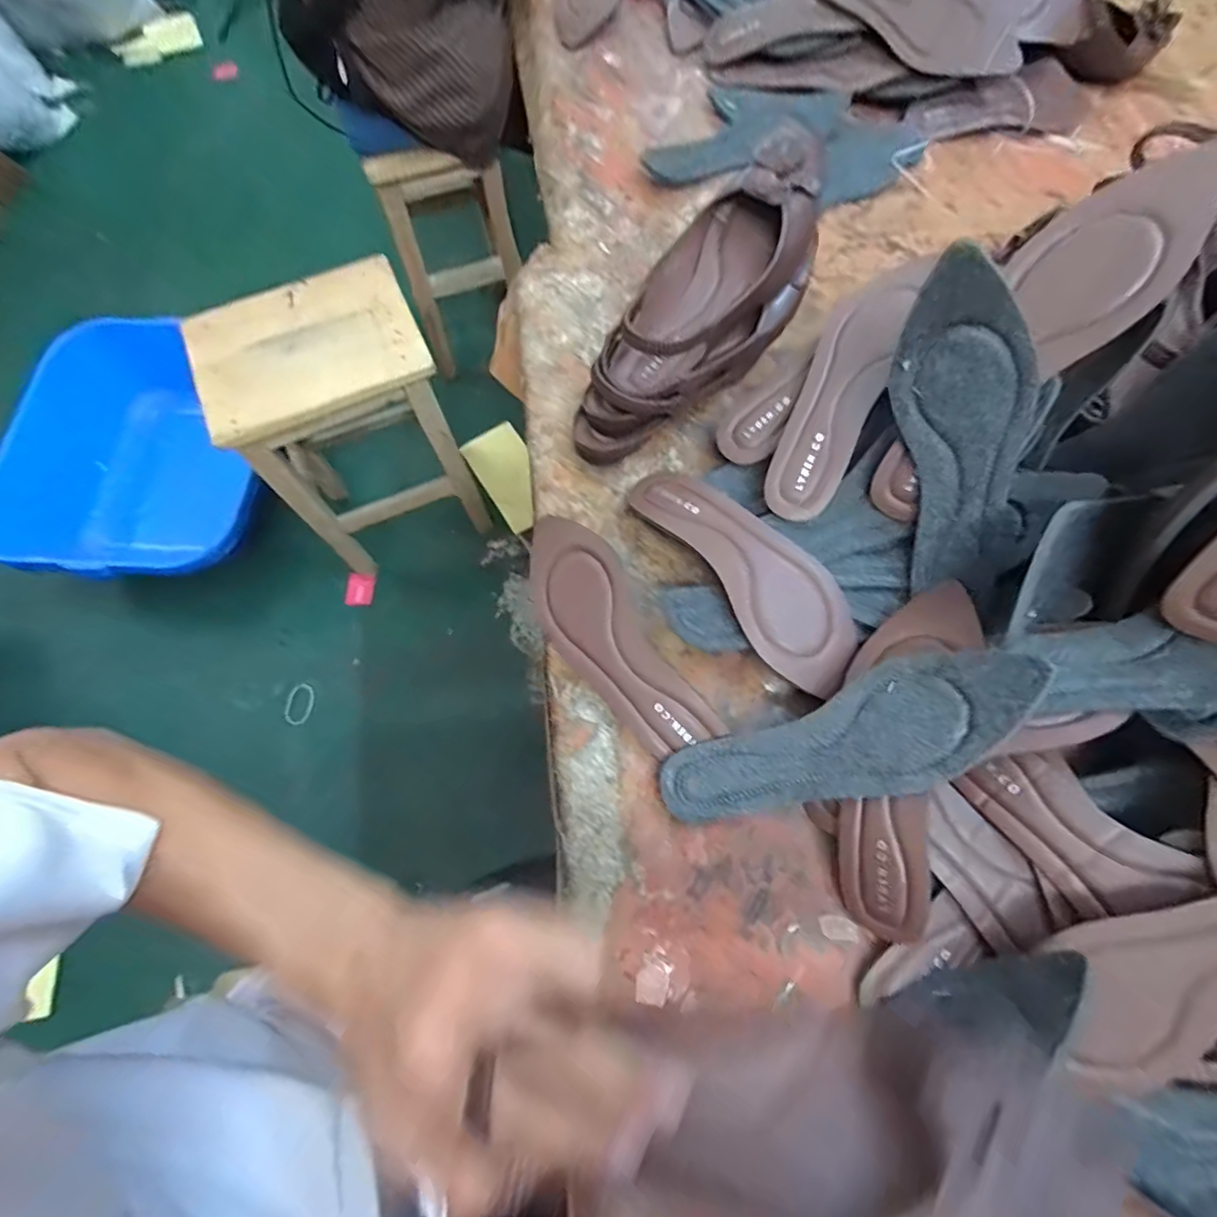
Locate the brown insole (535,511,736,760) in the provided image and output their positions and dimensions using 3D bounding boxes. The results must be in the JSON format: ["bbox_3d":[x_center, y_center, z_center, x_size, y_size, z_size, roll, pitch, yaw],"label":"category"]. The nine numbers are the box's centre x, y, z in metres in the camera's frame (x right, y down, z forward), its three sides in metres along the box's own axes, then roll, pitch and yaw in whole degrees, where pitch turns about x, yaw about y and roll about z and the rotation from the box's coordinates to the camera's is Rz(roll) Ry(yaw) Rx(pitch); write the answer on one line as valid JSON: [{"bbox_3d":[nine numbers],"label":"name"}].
[{"bbox_3d":[-0.005,0.018,0.441,0.073,0.033,0.218,-29,73,-9],"label":"brown insole"}]

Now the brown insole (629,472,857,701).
[{"bbox_3d":[0.113,-0.031,0.449,0.073,0.023,0.214,-35,74,-11],"label":"brown insole"}]

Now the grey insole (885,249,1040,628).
[{"bbox_3d":[0.241,-0.106,0.381,0.077,0.235,0.022,-8,24,26],"label":"grey insole"}]

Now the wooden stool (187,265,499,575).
[{"bbox_3d":[-0.449,-0.326,1.038,0.318,0.440,0.261,-23,72,-7],"label":"wooden stool"}]

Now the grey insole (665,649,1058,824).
[{"bbox_3d":[0.152,0.091,0.376,0.239,0.026,0.074,-24,70,17],"label":"grey insole"}]

